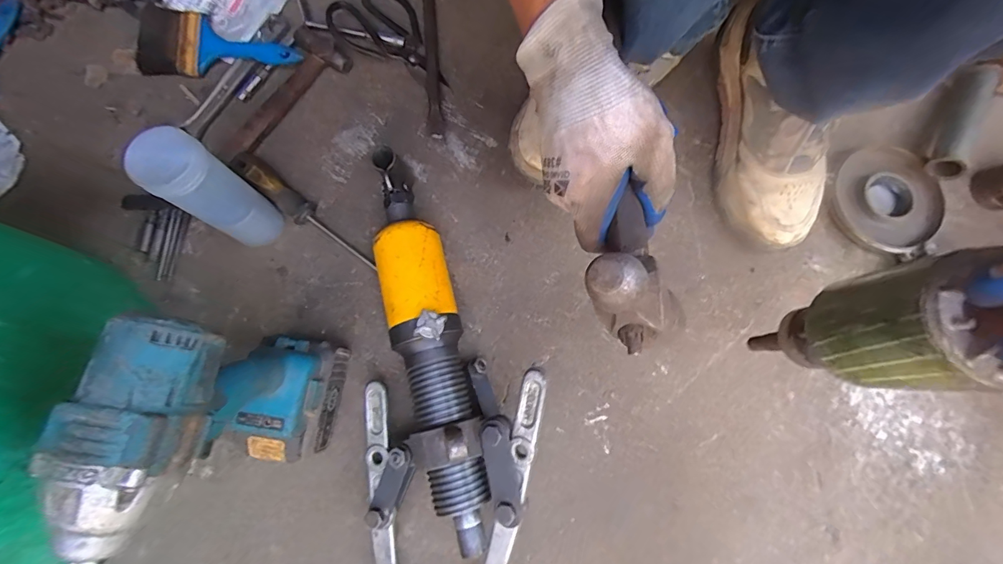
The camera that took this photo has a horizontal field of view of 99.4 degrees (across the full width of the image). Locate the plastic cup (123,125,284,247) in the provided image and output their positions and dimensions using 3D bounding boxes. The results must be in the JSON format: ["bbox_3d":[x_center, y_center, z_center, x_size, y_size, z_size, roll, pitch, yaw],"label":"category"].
[{"bbox_3d":[-0.276,-0.084,0.415,0.048,0.157,0.054,32,80,7],"label":"plastic cup"}]

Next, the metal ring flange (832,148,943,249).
[{"bbox_3d":[0.457,-0.100,0.501,0.110,0.014,0.121,-27,79,-5],"label":"metal ring flange"}]

